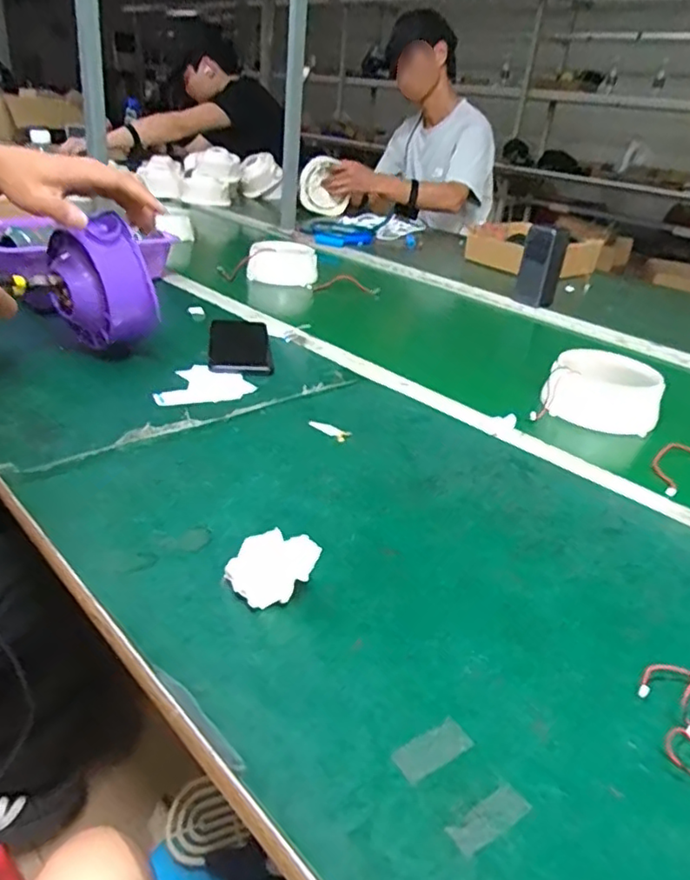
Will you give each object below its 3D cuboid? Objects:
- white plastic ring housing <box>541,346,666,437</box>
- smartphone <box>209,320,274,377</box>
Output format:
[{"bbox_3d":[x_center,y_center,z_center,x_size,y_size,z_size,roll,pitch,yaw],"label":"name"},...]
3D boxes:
[{"bbox_3d":[0.291,-0.057,0.676,0.115,0.055,0.086,22,33,26],"label":"white plastic ring housing"},{"bbox_3d":[-0.129,-0.117,0.749,0.073,0.008,0.163,-1,30,-12],"label":"smartphone"}]

